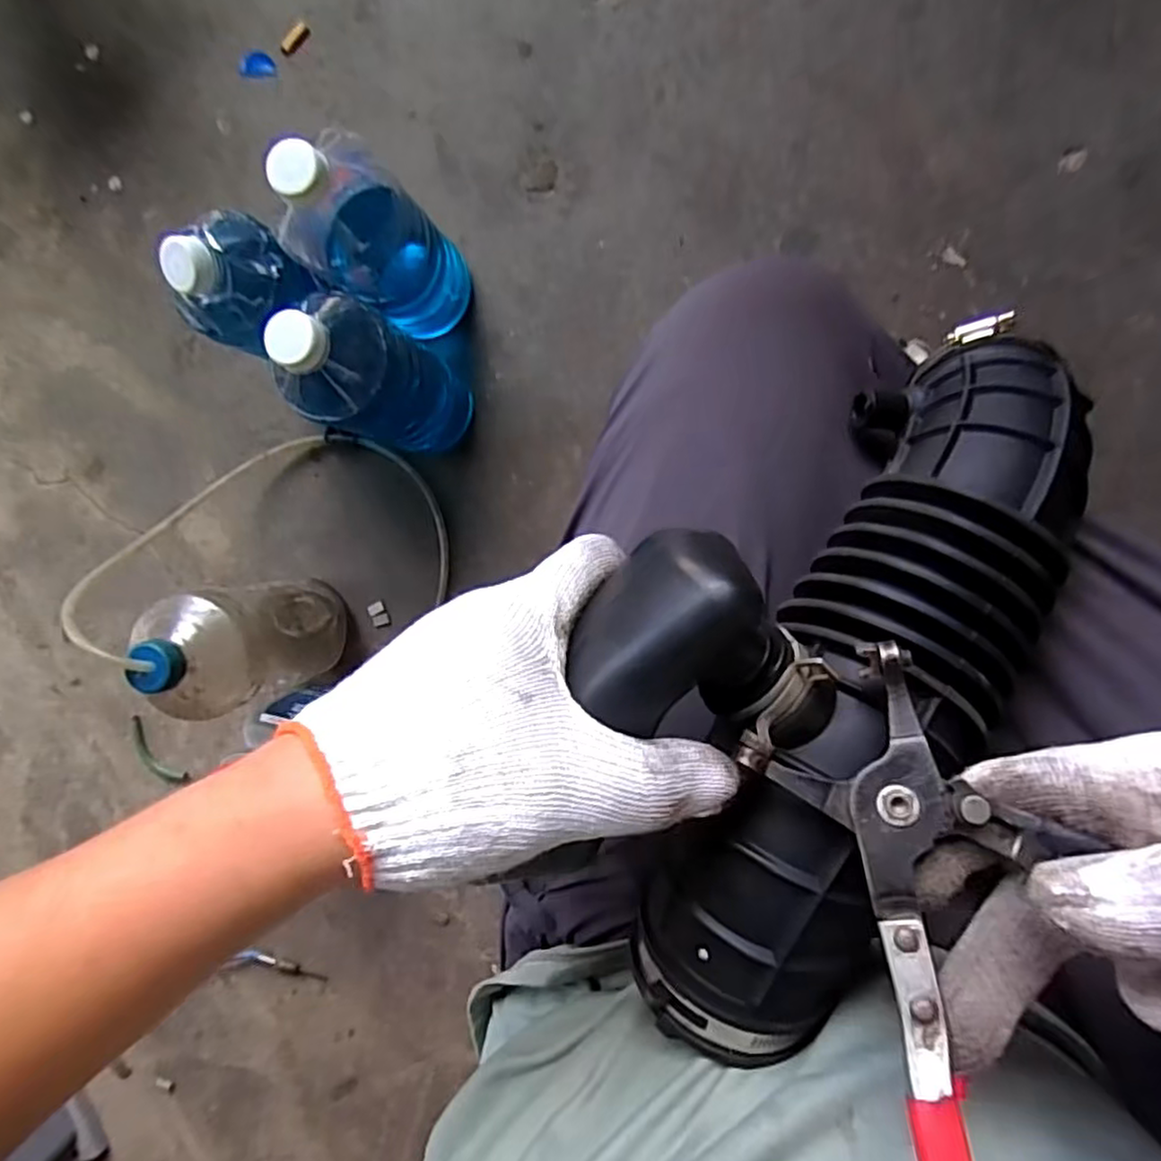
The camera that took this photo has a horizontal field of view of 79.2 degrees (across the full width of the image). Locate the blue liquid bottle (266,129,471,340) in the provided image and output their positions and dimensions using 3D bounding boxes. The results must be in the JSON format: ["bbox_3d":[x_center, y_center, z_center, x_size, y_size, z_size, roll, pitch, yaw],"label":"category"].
[{"bbox_3d":[-0.168,-0.280,0.602,0.085,0.257,0.096,37,98,4],"label":"blue liquid bottle"}]

